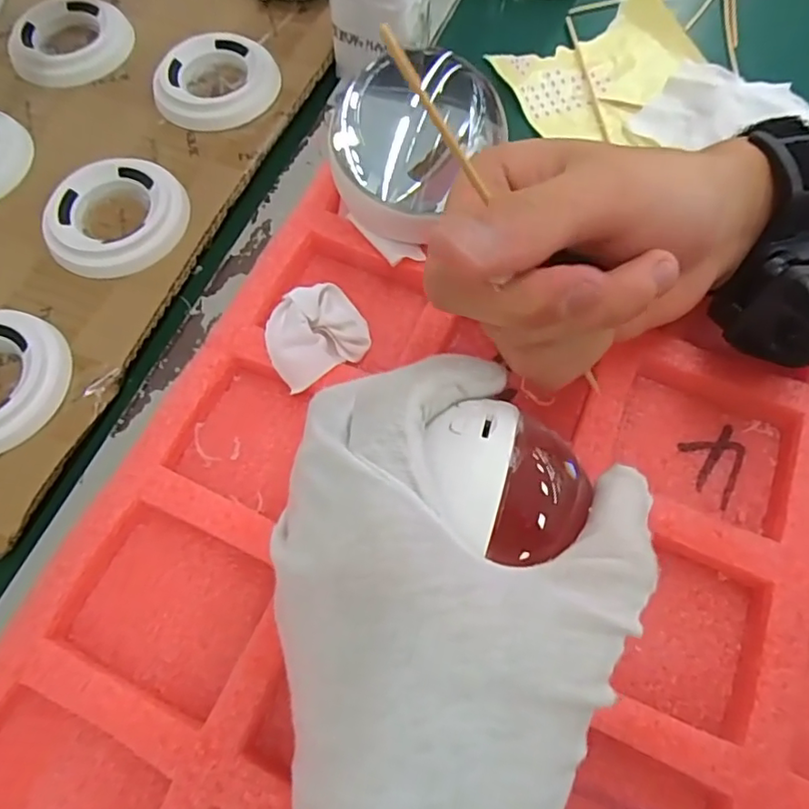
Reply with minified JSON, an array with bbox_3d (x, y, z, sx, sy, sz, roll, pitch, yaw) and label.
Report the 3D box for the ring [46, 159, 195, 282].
[{"bbox_3d":[-0.147,-0.097,0.293,0.067,0.016,0.067,-1,66,2],"label":"ring"}]

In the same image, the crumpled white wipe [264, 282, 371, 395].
[{"bbox_3d":[-0.038,-0.029,0.245,0.043,0.022,0.037,-32,69,-12],"label":"crumpled white wipe"}]

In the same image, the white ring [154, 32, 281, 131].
[{"bbox_3d":[-0.109,-0.189,0.330,0.068,0.013,0.068,-1,66,2],"label":"white ring"}]

